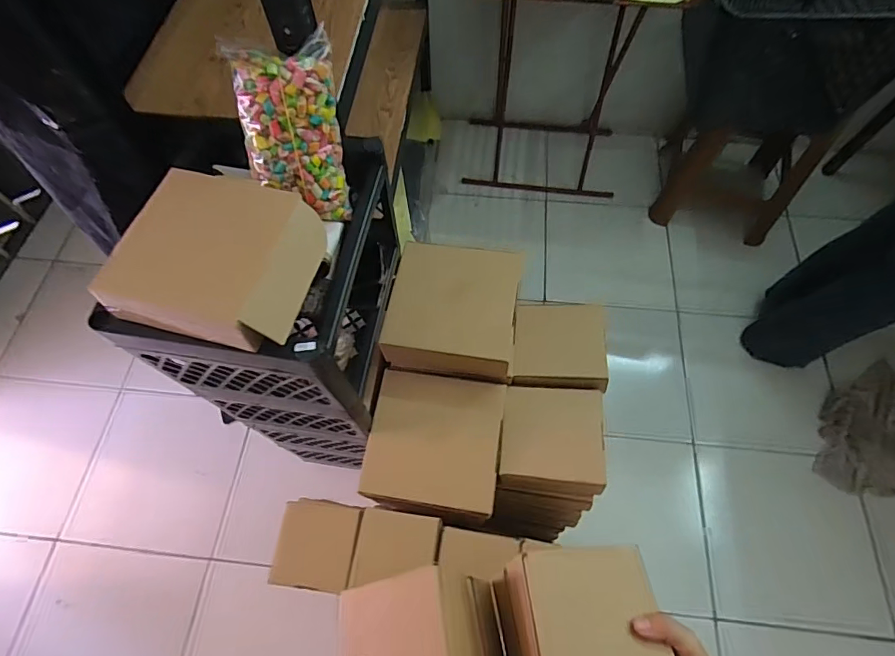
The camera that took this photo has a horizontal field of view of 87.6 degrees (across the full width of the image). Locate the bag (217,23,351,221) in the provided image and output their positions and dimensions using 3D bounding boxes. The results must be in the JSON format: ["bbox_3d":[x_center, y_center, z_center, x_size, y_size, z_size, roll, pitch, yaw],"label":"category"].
[{"bbox_3d":[-0.175,-0.219,0.533,0.114,0.197,0.055,-12,31,-10],"label":"bag"}]

